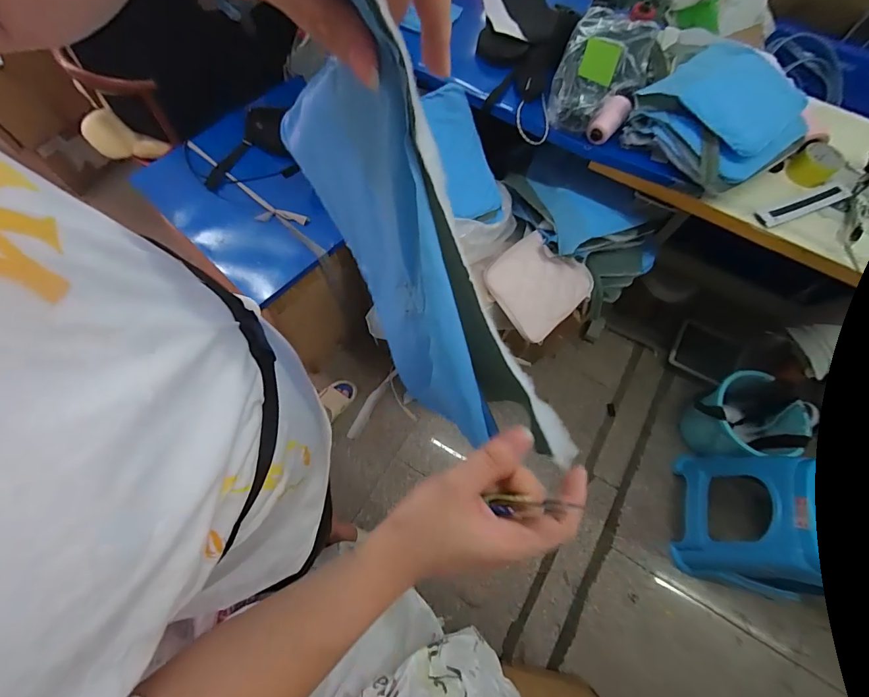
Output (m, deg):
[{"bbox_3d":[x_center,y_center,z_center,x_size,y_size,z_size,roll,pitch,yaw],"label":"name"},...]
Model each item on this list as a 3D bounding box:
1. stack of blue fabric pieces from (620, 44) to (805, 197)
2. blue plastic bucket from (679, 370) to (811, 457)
[{"bbox_3d":[0.651,-0.523,0.886,0.363,0.099,0.299,-36,73,-16],"label":"stack of blue fabric pieces"},{"bbox_3d":[1.004,0.235,1.313,0.274,0.250,0.262,1,67,-2],"label":"blue plastic bucket"}]

